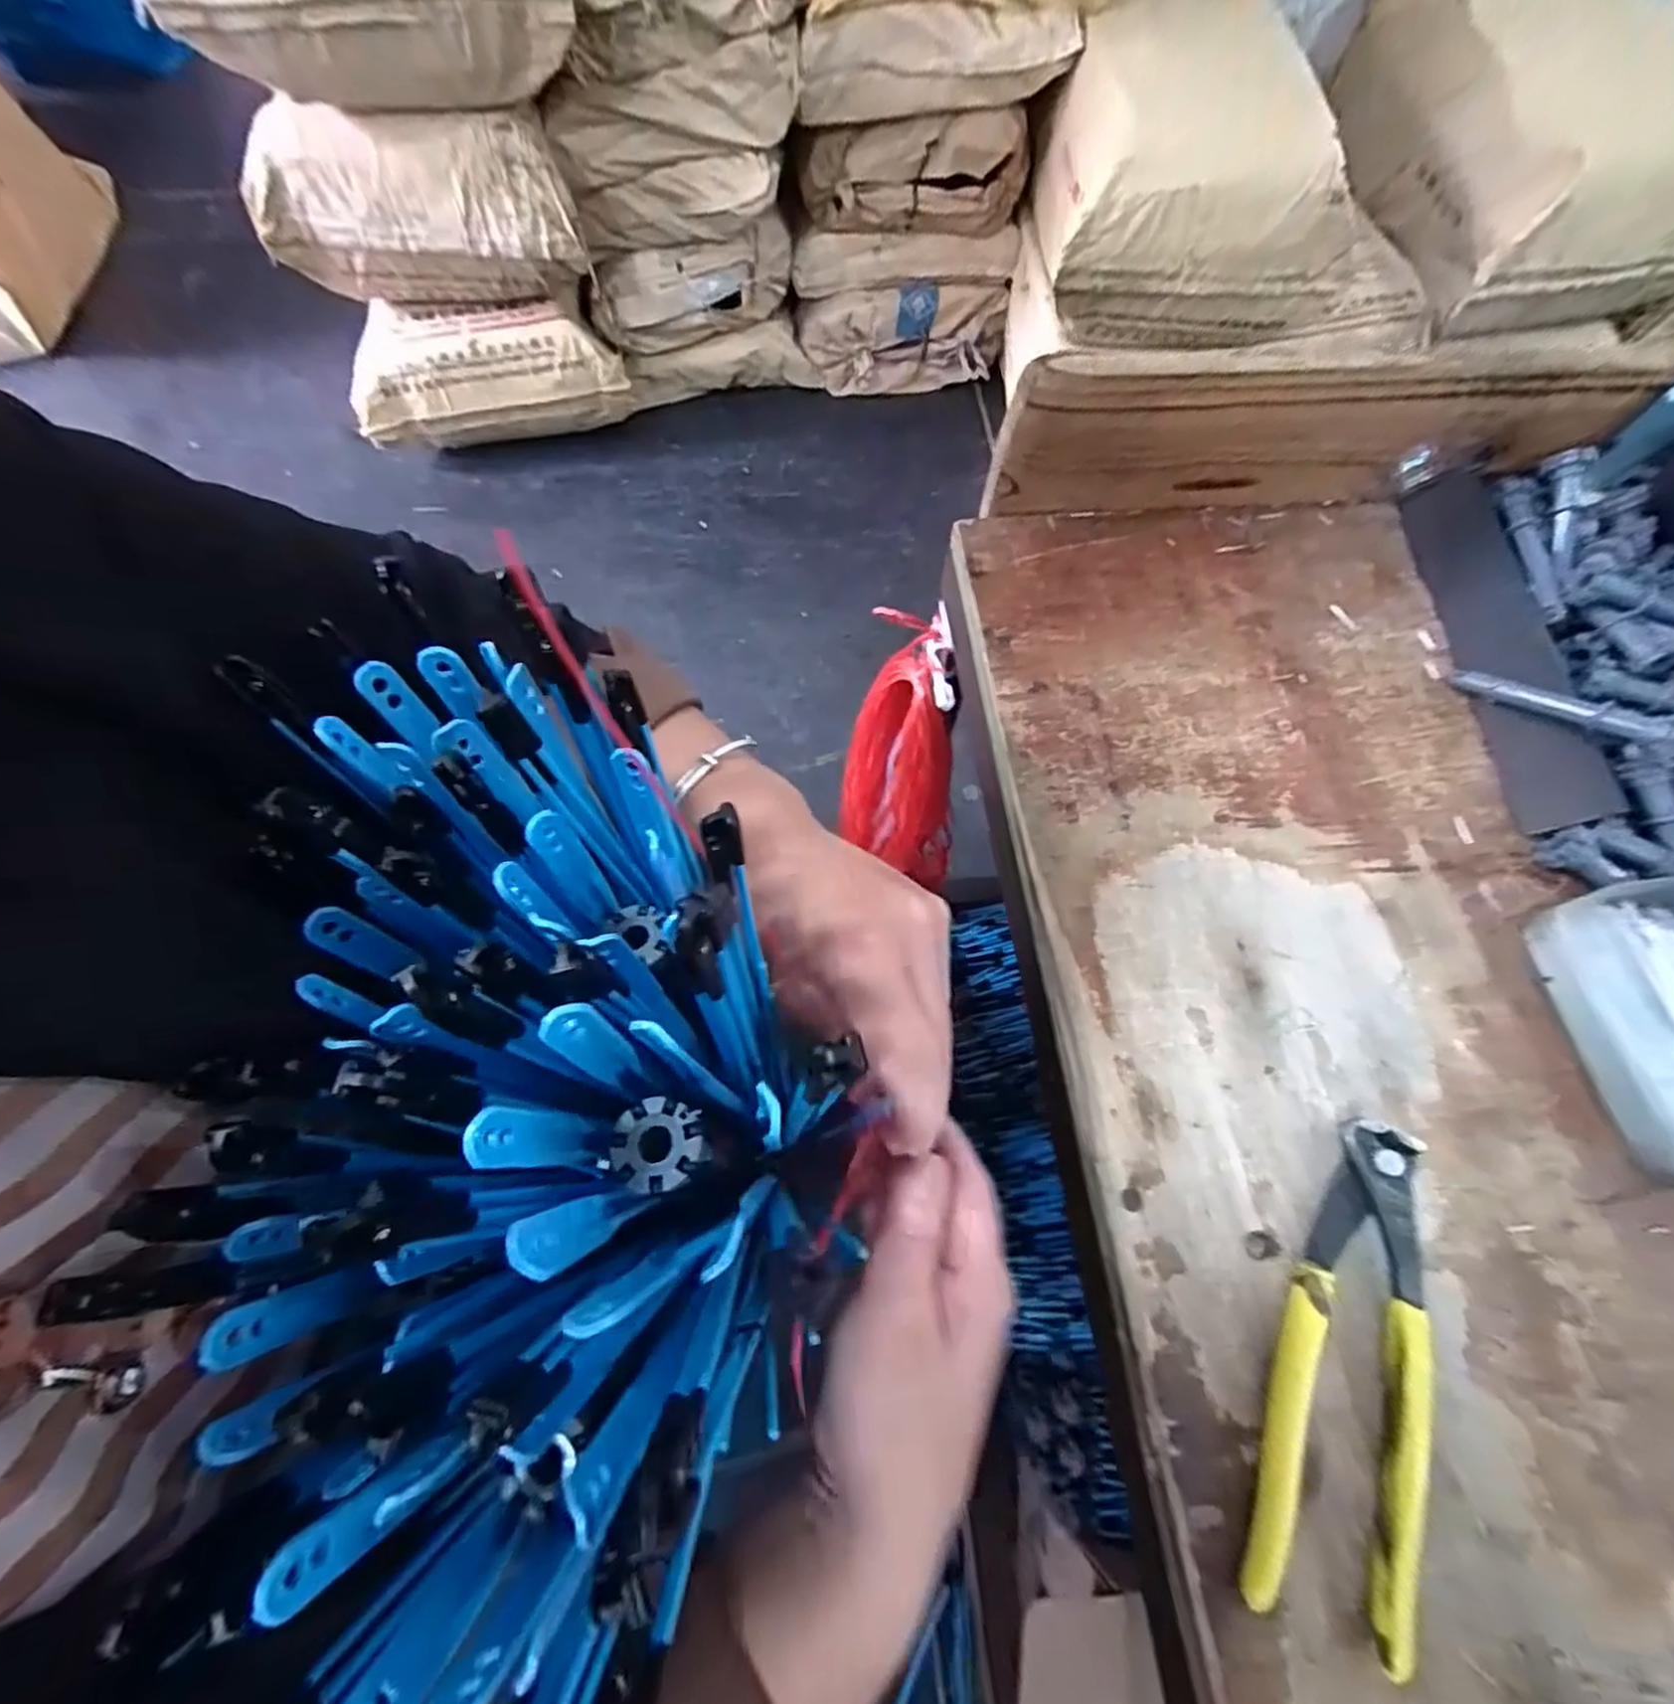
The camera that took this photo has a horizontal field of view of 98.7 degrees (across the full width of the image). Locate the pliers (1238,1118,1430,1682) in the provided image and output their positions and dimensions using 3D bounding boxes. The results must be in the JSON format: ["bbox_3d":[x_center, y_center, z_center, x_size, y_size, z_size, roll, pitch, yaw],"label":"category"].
[{"bbox_3d":[0.186,0.180,0.260,0.048,0.013,0.164,21,68,7],"label":"pliers"}]

